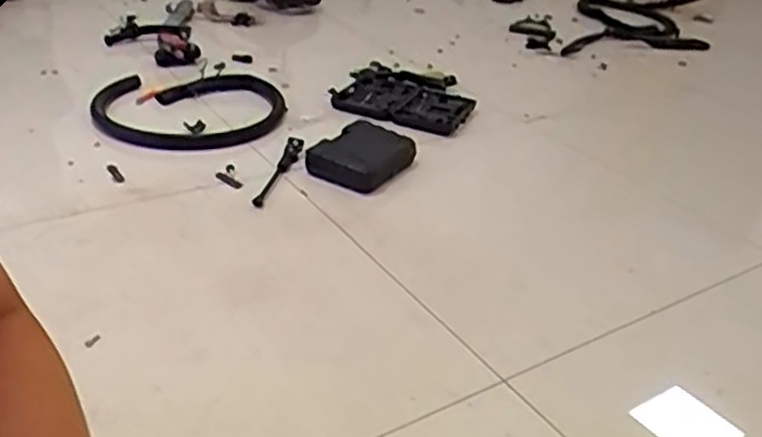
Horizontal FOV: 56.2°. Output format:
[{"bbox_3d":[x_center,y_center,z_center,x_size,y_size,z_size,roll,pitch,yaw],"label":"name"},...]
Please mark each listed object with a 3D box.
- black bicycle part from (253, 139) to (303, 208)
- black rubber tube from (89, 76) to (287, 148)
[{"bbox_3d":[-0.228,-0.108,1.608,0.048,0.031,0.282,11,37,7],"label":"black bicycle part"},{"bbox_3d":[-0.481,-0.297,1.812,0.468,0.041,0.391,1,37,-6],"label":"black rubber tube"}]

